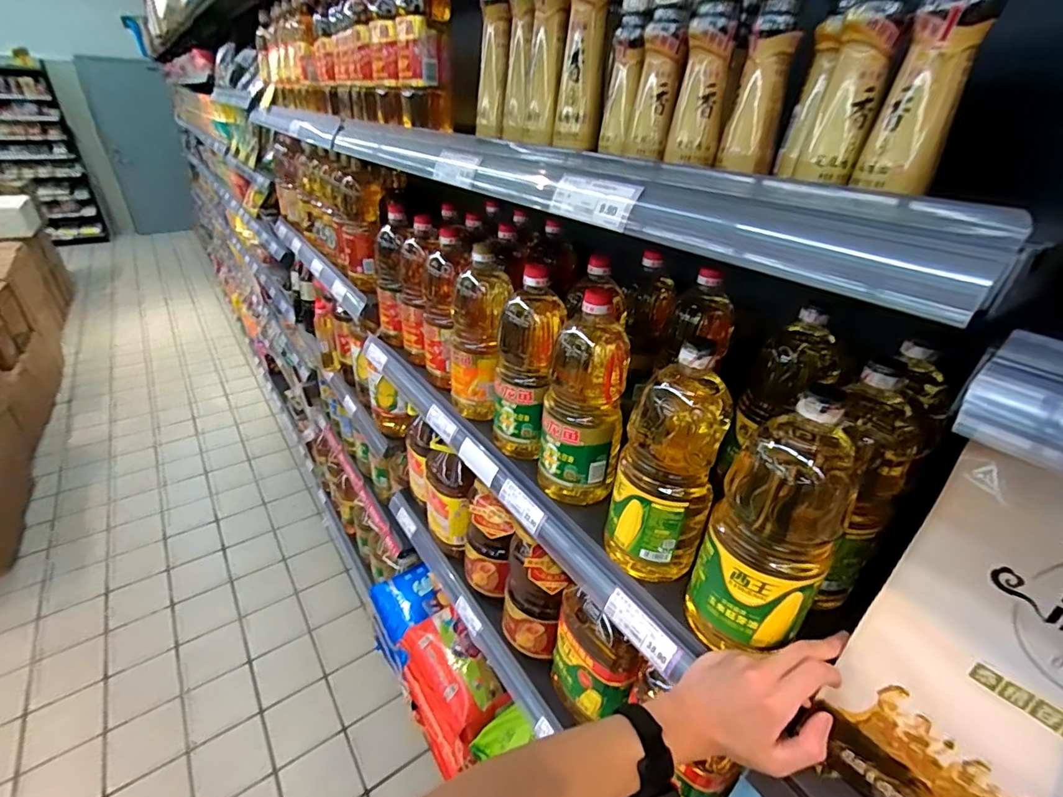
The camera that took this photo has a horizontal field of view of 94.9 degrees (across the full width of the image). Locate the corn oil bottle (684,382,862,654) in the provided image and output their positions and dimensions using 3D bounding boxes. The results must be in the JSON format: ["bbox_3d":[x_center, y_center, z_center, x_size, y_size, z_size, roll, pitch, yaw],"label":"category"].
[{"bbox_3d":[0.229,0.124,0.459,0.106,0.269,0.105,23,37,29],"label":"corn oil bottle"}]

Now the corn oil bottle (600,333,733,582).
[{"bbox_3d":[0.149,0.075,0.542,0.105,0.294,0.089,14,33,17],"label":"corn oil bottle"}]

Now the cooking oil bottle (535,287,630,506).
[{"bbox_3d":[0.065,0.018,0.655,0.098,0.305,0.101,7,32,7],"label":"cooking oil bottle"}]

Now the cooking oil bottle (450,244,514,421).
[{"bbox_3d":[-0.086,-0.093,0.806,0.097,0.280,0.093,0,31,-4],"label":"cooking oil bottle"}]

